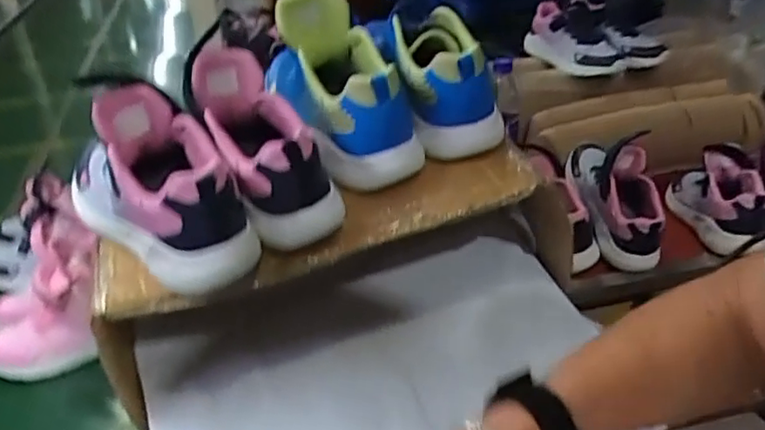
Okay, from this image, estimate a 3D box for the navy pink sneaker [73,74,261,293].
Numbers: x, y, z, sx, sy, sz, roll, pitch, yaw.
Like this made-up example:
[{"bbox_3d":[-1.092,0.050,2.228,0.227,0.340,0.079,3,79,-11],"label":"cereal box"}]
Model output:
[{"bbox_3d":[-0.177,-0.035,0.482,0.200,0.108,0.082,25,42,35],"label":"navy pink sneaker"}]

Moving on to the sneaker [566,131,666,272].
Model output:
[{"bbox_3d":[0.329,-0.038,0.881,0.102,0.127,0.224,-3,49,-2],"label":"sneaker"}]

